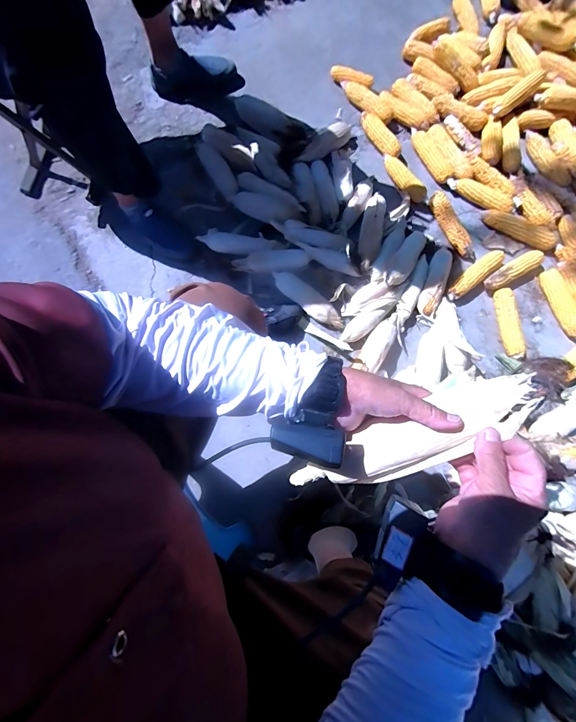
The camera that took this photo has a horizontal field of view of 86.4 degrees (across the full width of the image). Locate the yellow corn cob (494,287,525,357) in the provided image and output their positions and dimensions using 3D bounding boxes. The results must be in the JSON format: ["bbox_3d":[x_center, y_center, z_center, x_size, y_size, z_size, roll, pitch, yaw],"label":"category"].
[{"bbox_3d":[0.601,-0.103,0.836,0.047,0.040,0.191,-8,77,-2],"label":"yellow corn cob"}]

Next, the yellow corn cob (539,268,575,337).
[{"bbox_3d":[0.761,-0.161,0.849,0.047,0.038,0.205,-11,77,-2],"label":"yellow corn cob"}]

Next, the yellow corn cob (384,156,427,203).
[{"bbox_3d":[0.350,-0.551,0.926,0.047,0.042,0.179,-33,79,-6],"label":"yellow corn cob"}]

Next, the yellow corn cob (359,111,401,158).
[{"bbox_3d":[0.290,-0.713,0.965,0.046,0.039,0.200,-27,78,-5],"label":"yellow corn cob"}]

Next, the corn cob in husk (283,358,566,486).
[{"bbox_3d":[0.138,0.075,0.315,0.288,0.044,0.058,-28,78,10],"label":"corn cob in husk"}]

